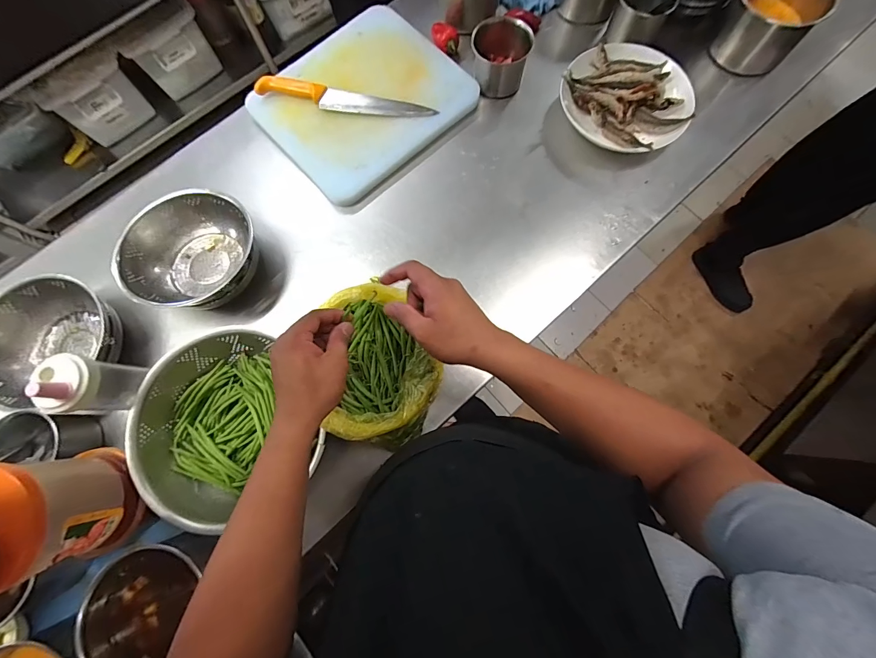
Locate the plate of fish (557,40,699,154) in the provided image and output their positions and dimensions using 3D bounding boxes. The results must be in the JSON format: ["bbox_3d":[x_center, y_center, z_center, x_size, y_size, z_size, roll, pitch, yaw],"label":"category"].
[{"bbox_3d":[0.375,-0.464,0.727,0.231,0.055,0.251,0,77,2],"label":"plate of fish"}]

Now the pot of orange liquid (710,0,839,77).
[{"bbox_3d":[0.666,-0.632,0.747,0.164,0.125,0.134,43,82,10],"label":"pot of orange liquid"}]

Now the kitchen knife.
[{"bbox_3d":[-0.191,-0.468,0.746,0.363,0.024,0.052,11,77,4],"label":"kitchen knife"}]

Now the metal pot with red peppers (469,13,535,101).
[{"bbox_3d":[0.128,-0.549,0.748,0.113,0.106,0.095,0,77,2],"label":"metal pot with red peppers"}]

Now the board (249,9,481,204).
[{"bbox_3d":[-0.156,-0.469,0.769,0.370,0.037,0.322,-42,79,-8],"label":"board"}]

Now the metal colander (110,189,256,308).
[{"bbox_3d":[-0.439,-0.139,0.675,0.212,0.088,0.205,10,77,4],"label":"metal colander"}]

